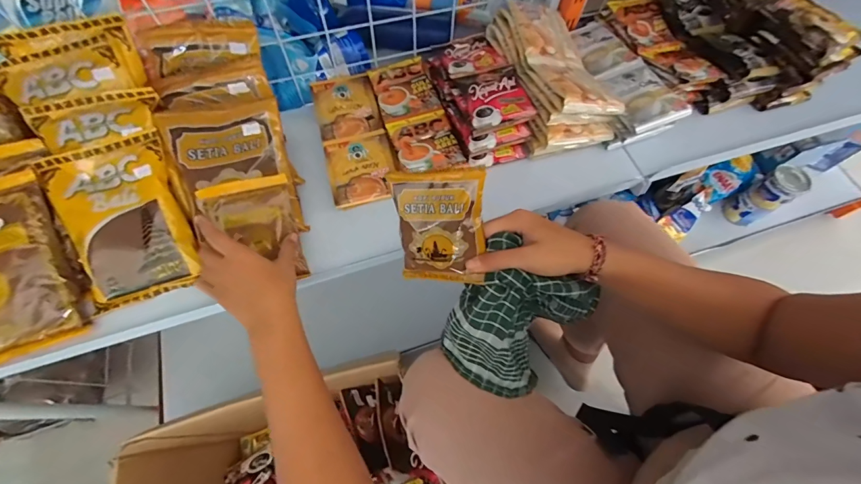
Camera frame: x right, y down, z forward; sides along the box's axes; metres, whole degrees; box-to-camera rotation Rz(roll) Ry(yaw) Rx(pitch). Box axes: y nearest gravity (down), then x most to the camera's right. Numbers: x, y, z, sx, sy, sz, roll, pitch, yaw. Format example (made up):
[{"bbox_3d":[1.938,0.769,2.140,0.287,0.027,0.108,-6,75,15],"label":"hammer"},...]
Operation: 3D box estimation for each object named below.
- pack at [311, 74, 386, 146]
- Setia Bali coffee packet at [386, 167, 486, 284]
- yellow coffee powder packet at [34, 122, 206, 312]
[{"bbox_3d":[-0.124,-0.198,0.547,0.088,0.014,0.109,-14,66,-8],"label":"pack"},{"bbox_3d":[0.010,-0.010,0.356,0.083,0.115,0.019,-3,24,11],"label":"Setia Bali coffee packet"},{"bbox_3d":[-0.348,-0.022,0.423,0.126,0.024,0.175,-20,92,-8],"label":"yellow coffee powder packet"}]

